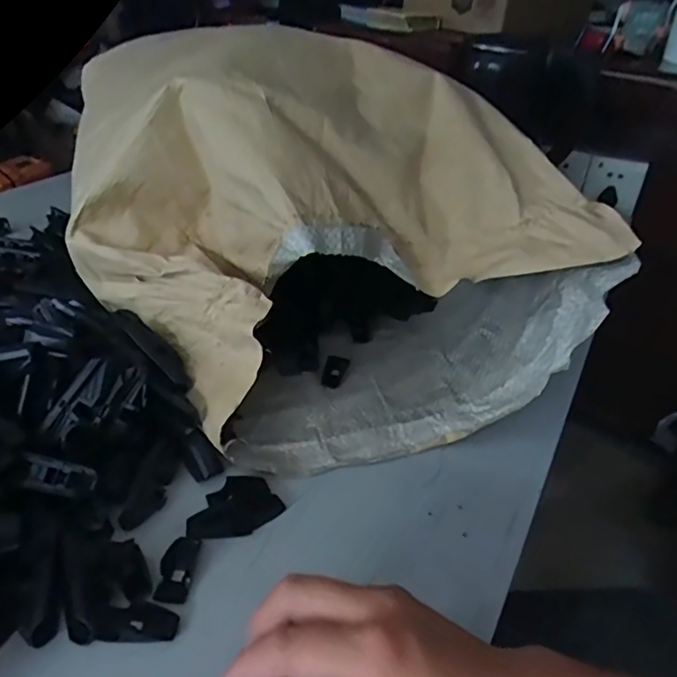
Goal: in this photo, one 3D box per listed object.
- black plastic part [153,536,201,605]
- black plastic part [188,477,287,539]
[{"bbox_3d":[-0.097,0.138,0.337,0.019,0.004,0.043,3,35,-2],"label":"black plastic part"},{"bbox_3d":[-0.070,0.114,0.374,0.060,0.011,0.039,-27,45,-36],"label":"black plastic part"}]

